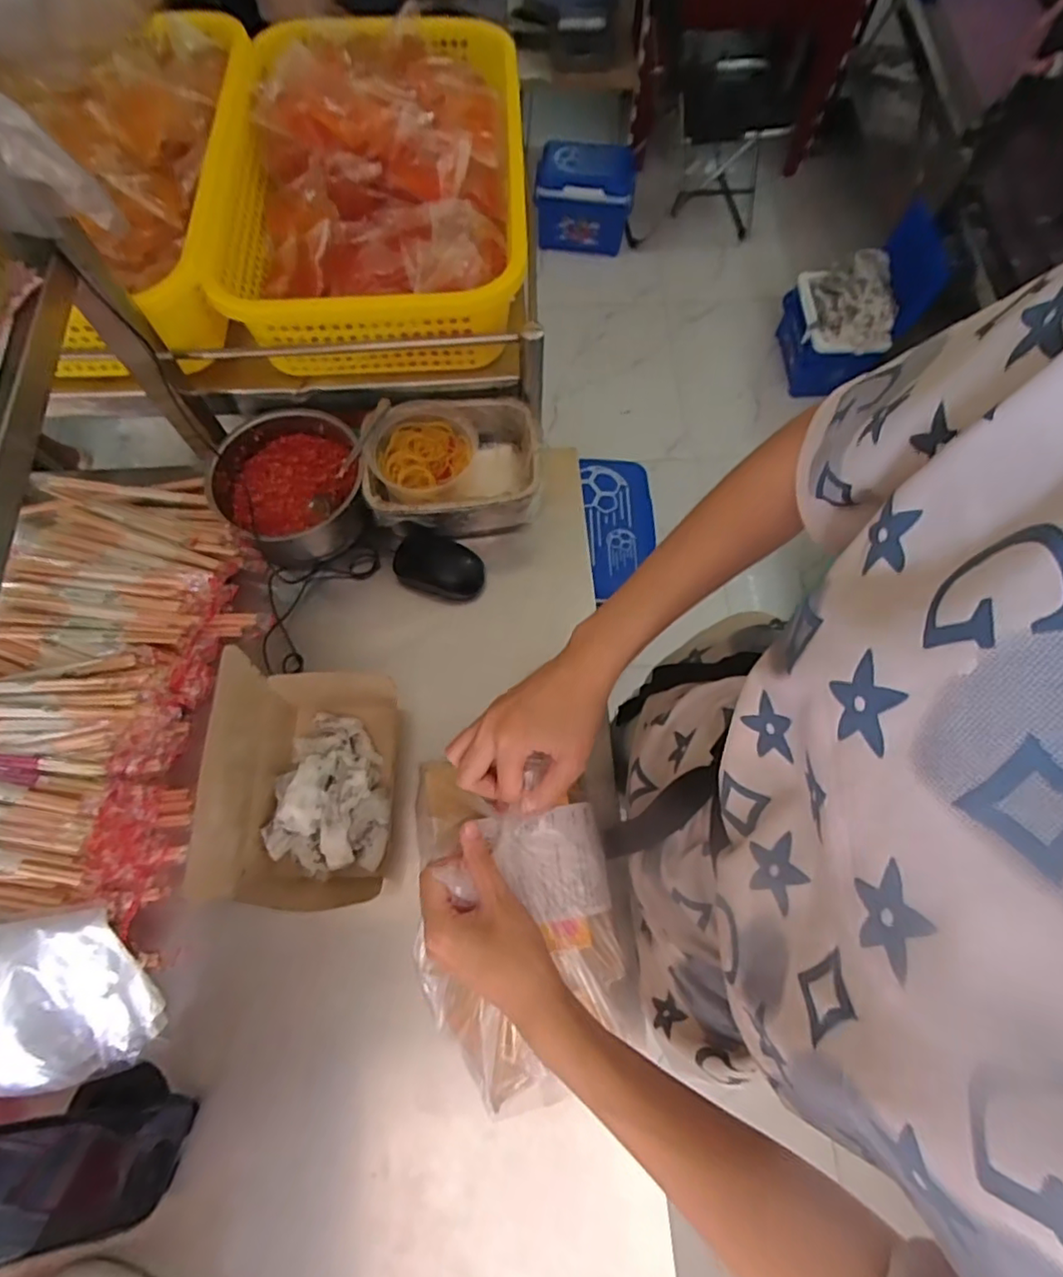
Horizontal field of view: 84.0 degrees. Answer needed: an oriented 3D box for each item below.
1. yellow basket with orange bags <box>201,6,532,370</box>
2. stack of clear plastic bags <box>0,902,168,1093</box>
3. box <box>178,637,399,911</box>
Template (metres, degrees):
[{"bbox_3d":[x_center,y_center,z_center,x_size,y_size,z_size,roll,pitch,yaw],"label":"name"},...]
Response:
[{"bbox_3d":[-0.167,-0.518,0.655,0.291,0.105,0.472,-3,70,-1],"label":"yellow basket with orange bags"},{"bbox_3d":[-0.402,0.287,0.473,0.185,0.048,0.144,-5,94,-13],"label":"stack of clear plastic bags"},{"bbox_3d":[-0.216,0.123,0.539,0.164,0.095,0.215,0,70,-1],"label":"box"}]

